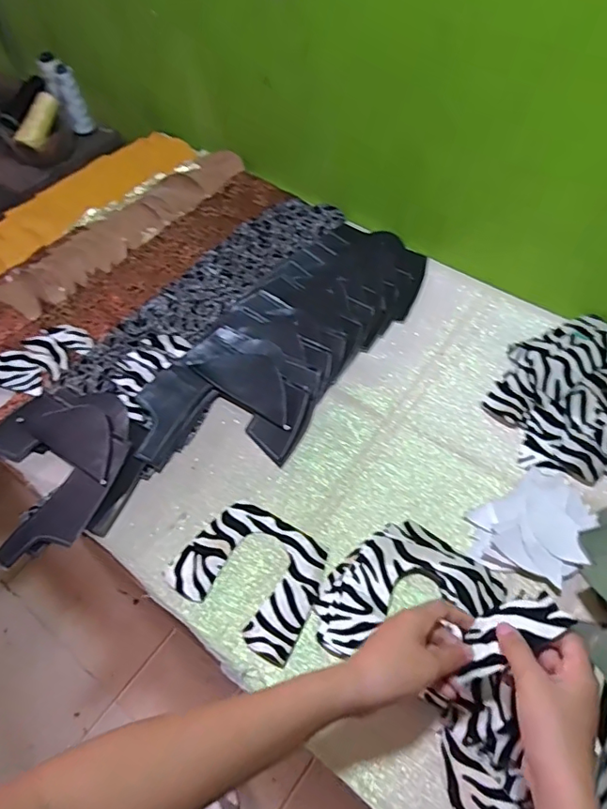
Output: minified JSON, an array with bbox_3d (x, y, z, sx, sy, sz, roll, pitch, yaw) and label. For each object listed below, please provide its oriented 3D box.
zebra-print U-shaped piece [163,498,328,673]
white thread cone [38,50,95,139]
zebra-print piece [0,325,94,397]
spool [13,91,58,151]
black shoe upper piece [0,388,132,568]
[{"bbox_3d":[-0.049,0.173,0.548,0.147,0.008,0.120,29,60,21],"label":"zebra-print U-shaped piece"},{"bbox_3d":[-0.438,-0.572,0.975,0.052,0.139,0.063,-40,37,-21],"label":"white thread cone"},{"bbox_3d":[-0.350,-0.057,0.702,0.140,0.012,0.089,-38,66,-22],"label":"zebra-print piece"},{"bbox_3d":[-0.471,-0.504,0.941,0.033,0.035,0.112,13,72,9],"label":"spool"},{"bbox_3d":[-0.280,0.063,0.613,0.160,0.017,0.201,-20,60,-11],"label":"black shoe upper piece"}]

